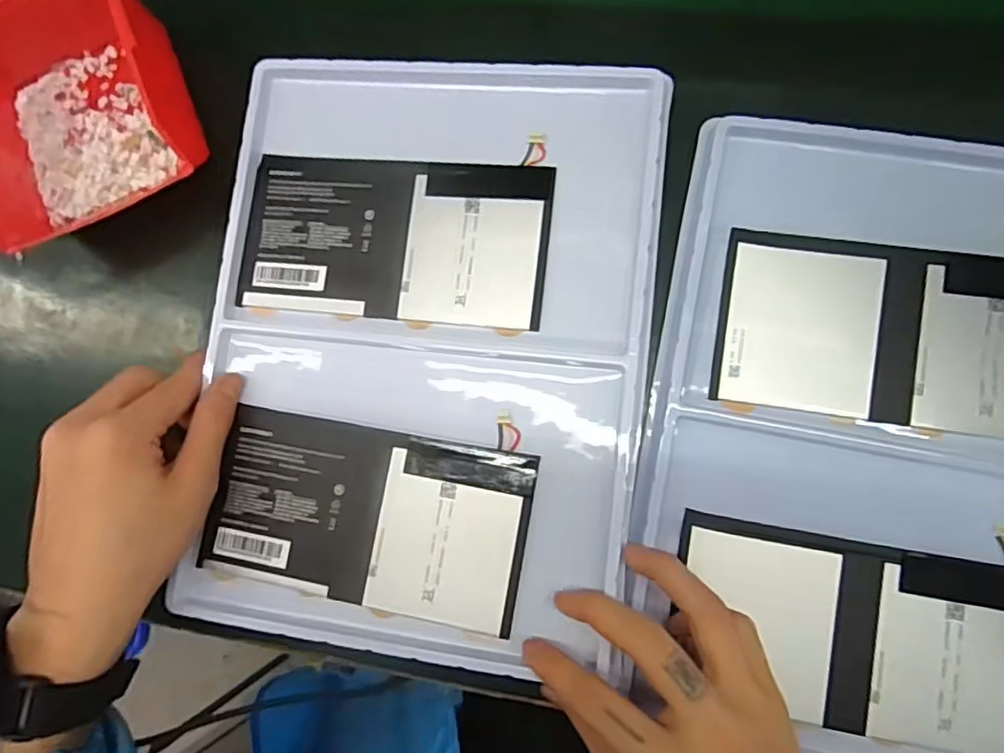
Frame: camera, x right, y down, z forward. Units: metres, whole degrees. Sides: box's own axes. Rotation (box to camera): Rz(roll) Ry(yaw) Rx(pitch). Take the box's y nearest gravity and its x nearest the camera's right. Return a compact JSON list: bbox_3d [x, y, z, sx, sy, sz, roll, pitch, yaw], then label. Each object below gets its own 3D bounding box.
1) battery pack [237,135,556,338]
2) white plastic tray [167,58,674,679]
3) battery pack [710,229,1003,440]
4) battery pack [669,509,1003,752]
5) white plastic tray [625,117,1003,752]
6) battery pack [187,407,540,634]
[{"bbox_3d":[-0.061,-0.079,0.352,0.172,0.008,0.096,5,86,9],"label":"battery pack"},{"bbox_3d":[-0.043,-0.018,0.337,0.235,0.021,0.311,5,86,9],"label":"white plastic tray"},{"bbox_3d":[0.202,-0.022,0.318,0.173,0.007,0.093,7,87,9],"label":"battery pack"},{"bbox_3d":[0.175,0.125,0.309,0.171,0.008,0.095,9,84,7],"label":"battery pack"},{"bbox_3d":[0.199,0.036,0.314,0.239,0.019,0.316,10,87,9],"label":"white plastic tray"},{"bbox_3d":[-0.071,0.071,0.332,0.169,0.008,0.097,8,87,9],"label":"battery pack"}]

